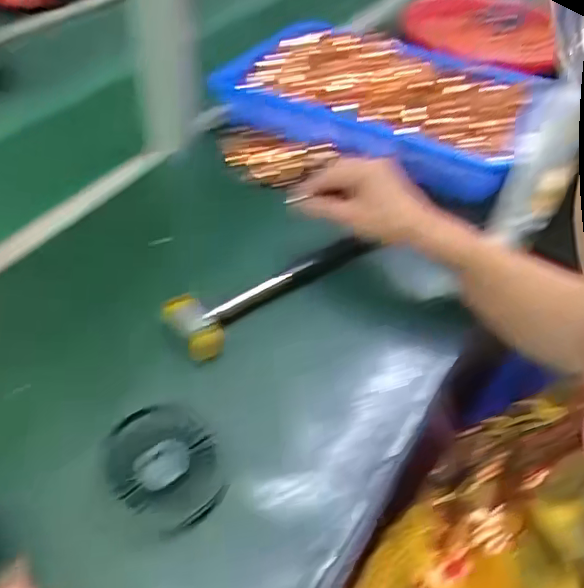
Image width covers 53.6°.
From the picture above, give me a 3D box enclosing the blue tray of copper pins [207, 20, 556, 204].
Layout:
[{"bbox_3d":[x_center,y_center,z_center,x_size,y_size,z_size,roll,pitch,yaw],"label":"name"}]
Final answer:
[{"bbox_3d":[0.125,-0.264,0.782,0.389,0.061,0.290,28,49,24],"label":"blue tray of copper pins"}]

